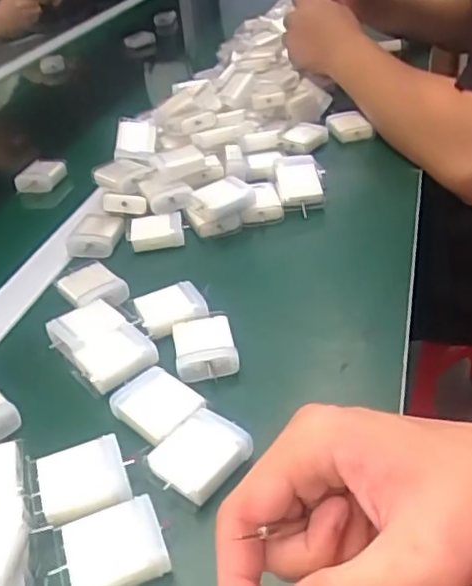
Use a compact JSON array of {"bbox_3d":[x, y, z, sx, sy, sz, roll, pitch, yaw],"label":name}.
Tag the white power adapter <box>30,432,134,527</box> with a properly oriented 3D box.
[{"bbox_3d":[-0.087,0.107,0.350,0.052,0.020,0.045,-17,36,-12],"label":"white power adapter"}]

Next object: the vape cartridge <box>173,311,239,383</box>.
[{"bbox_3d":[-0.022,0.036,0.435,0.040,0.018,0.051,-10,35,-6],"label":"vape cartridge"}]

